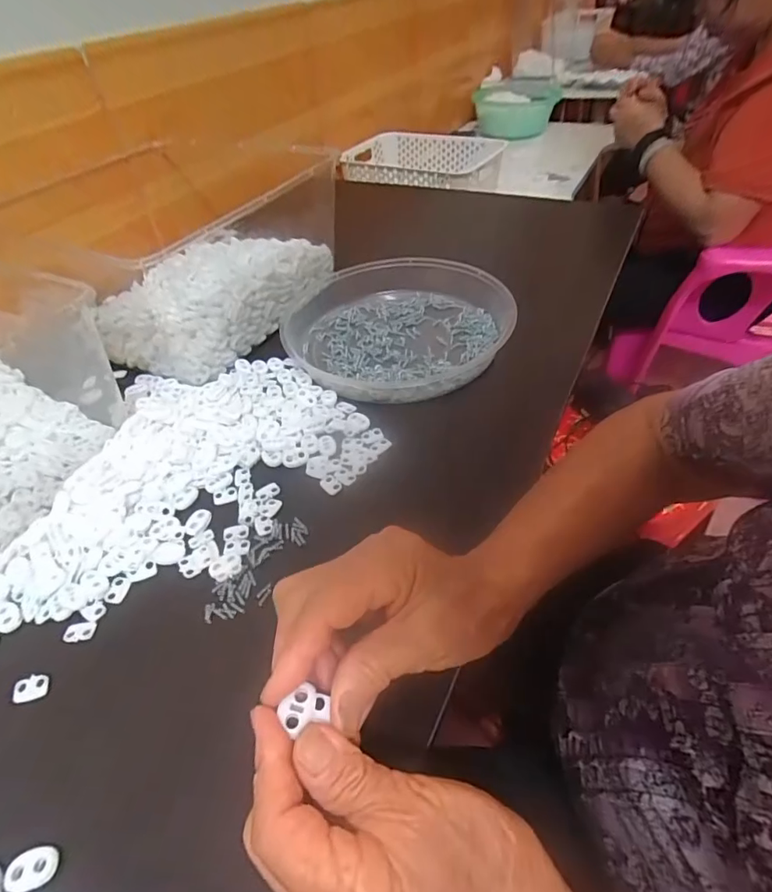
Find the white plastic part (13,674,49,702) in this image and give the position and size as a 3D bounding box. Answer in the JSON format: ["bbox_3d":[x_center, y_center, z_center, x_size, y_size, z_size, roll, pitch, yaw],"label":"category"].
[{"bbox_3d":[-0.212,0.145,0.291,0.018,0.005,0.013,-16,46,-10],"label":"white plastic part"}]

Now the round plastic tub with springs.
[{"bbox_3d":[0.006,-0.135,0.512,0.211,0.035,0.230,-3,46,3],"label":"round plastic tub with springs"}]

